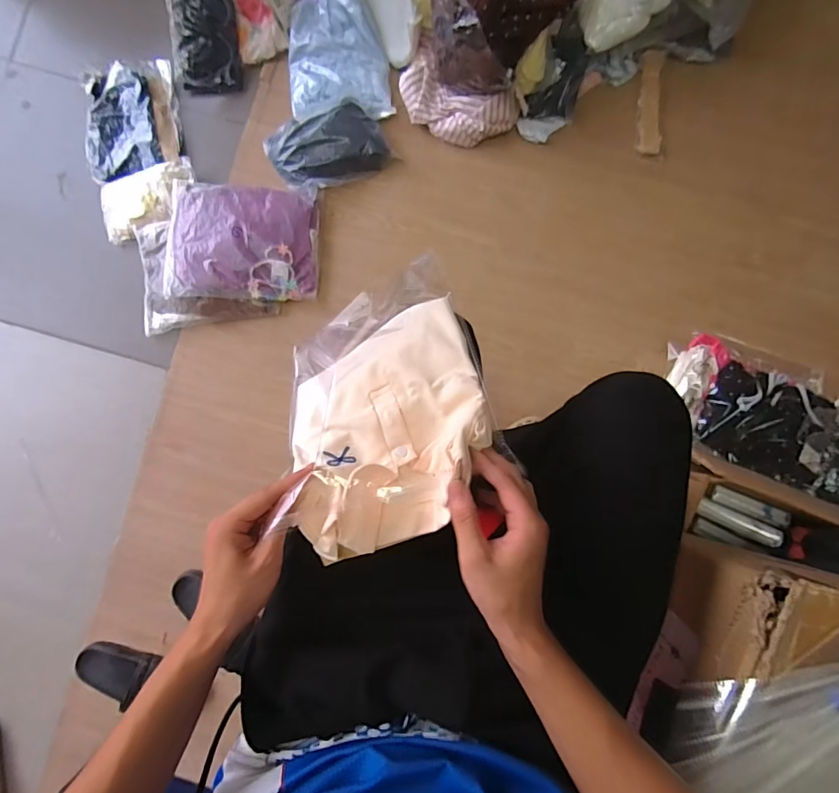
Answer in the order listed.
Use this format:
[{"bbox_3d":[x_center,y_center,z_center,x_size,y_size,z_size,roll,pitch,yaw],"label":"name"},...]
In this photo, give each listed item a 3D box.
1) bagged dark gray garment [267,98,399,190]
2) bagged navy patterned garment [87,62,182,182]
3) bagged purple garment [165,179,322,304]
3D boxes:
[{"bbox_3d":[-0.202,-0.548,0.999,0.250,0.062,0.149,-25,87,0],"label":"bagged dark gray garment"},{"bbox_3d":[-0.660,-0.625,1.029,0.227,0.041,0.238,-9,87,1],"label":"bagged navy patterned garment"},{"bbox_3d":[-0.386,-0.337,0.981,0.320,0.058,0.250,1,87,1],"label":"bagged purple garment"}]

